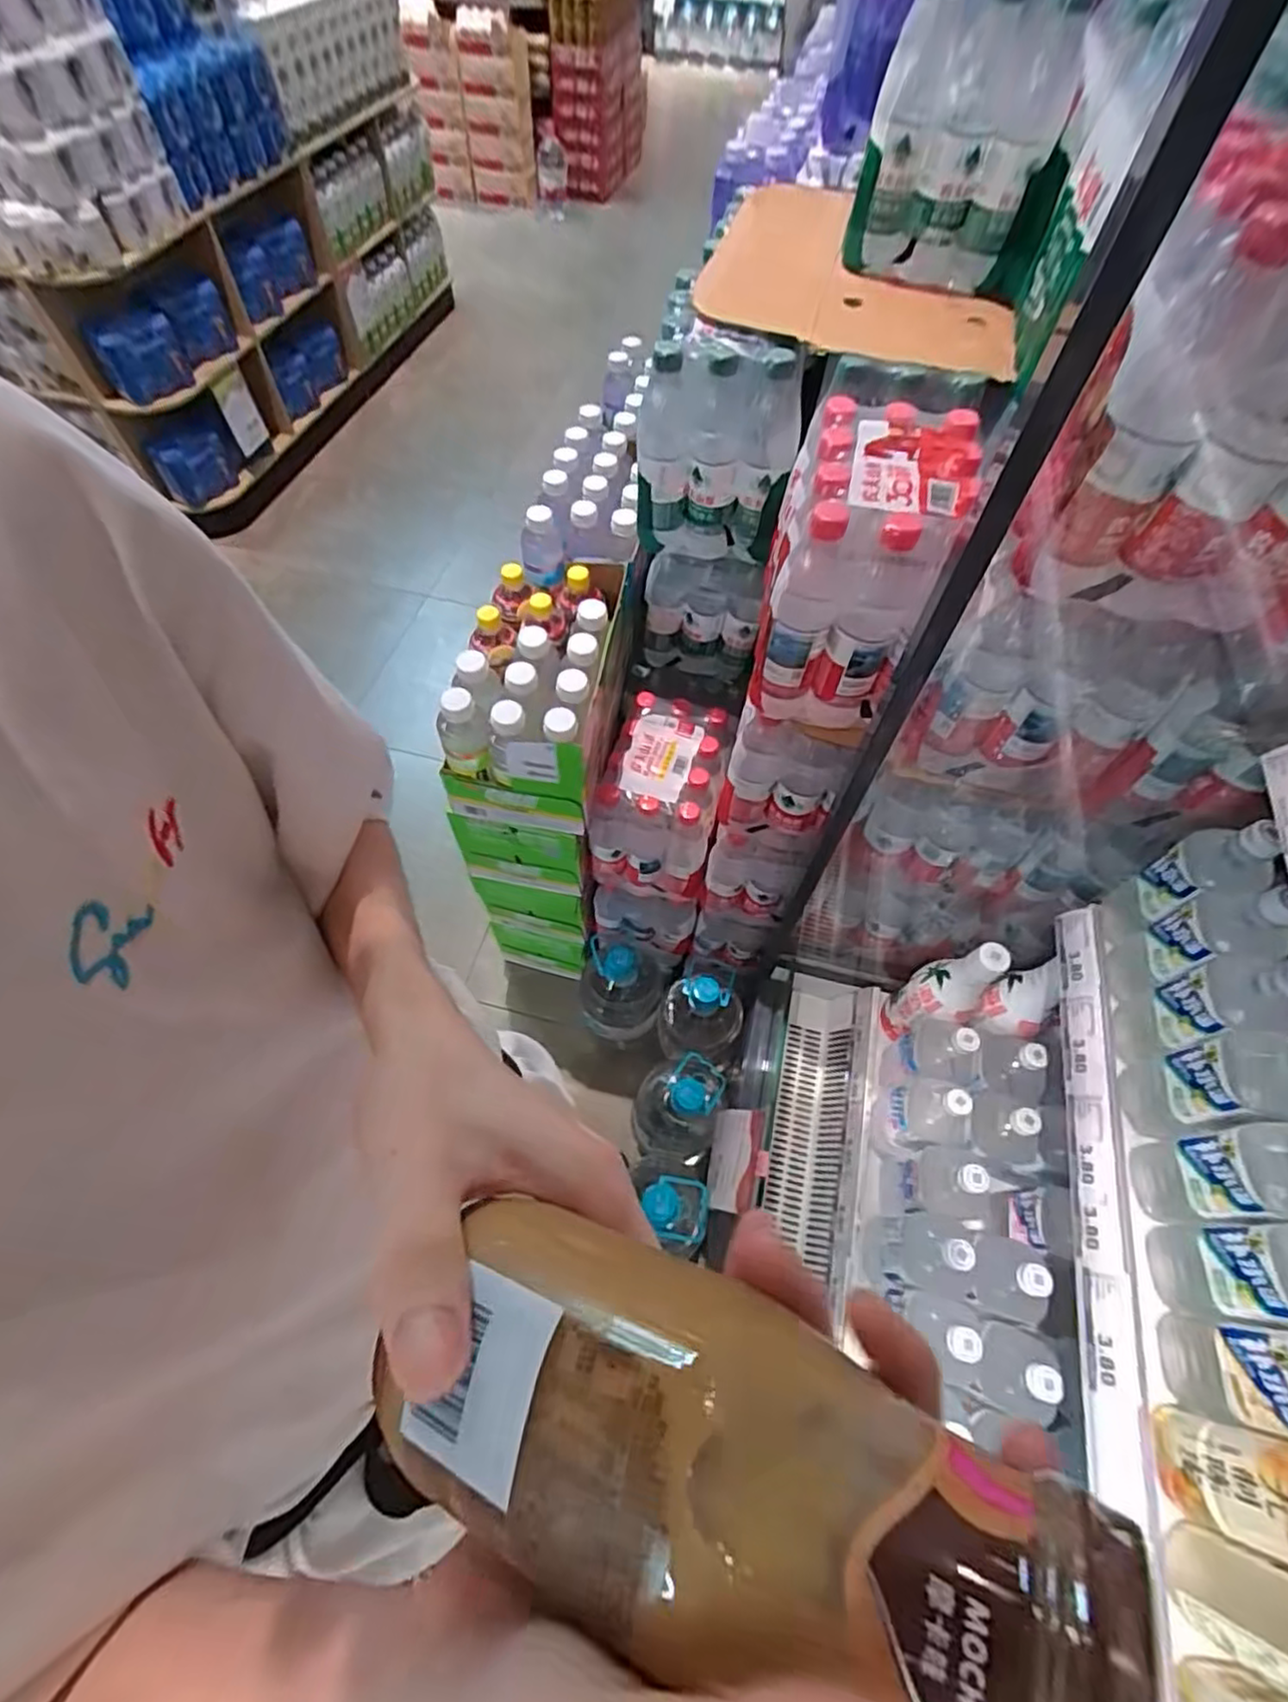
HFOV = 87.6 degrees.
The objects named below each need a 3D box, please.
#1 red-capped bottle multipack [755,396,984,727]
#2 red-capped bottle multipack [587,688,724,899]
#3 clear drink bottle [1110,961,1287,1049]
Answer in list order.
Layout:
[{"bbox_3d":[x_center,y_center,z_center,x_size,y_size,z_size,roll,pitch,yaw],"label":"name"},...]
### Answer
[{"bbox_3d":[0.216,-0.295,0.698,0.158,0.218,0.246,14,60,7],"label":"red-capped bottle multipack"},{"bbox_3d":[0.034,-0.079,1.090,0.177,0.230,0.232,16,61,7],"label":"red-capped bottle multipack"},{"bbox_3d":[0.503,0.140,0.601,0.055,0.188,0.076,19,61,9],"label":"clear drink bottle"}]

